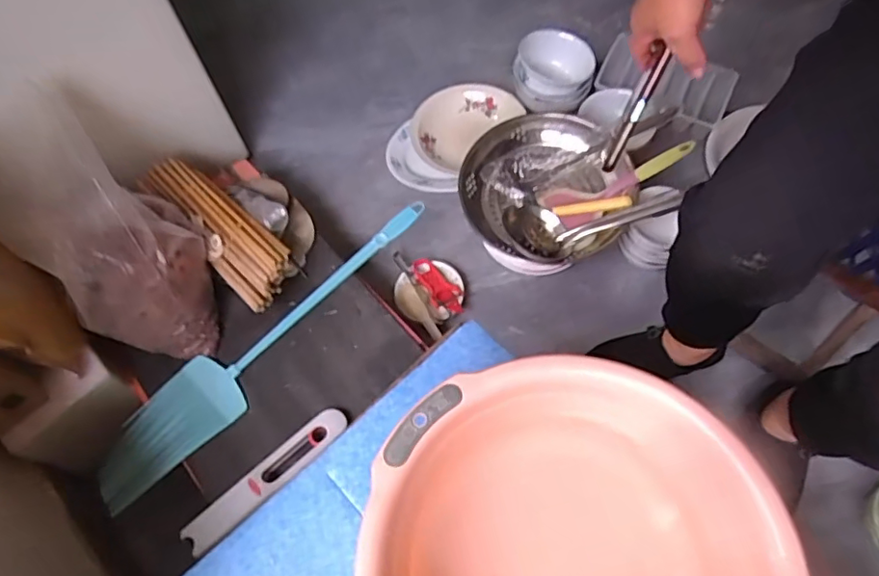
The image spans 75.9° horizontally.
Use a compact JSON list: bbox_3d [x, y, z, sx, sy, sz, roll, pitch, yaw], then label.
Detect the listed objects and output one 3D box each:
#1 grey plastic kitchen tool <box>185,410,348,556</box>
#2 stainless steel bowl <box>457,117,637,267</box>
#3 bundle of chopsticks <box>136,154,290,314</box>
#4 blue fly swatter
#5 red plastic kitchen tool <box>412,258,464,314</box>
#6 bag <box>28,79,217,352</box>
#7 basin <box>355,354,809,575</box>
[{"bbox_3d":[-0.221,0.244,0.734,0.234,0.009,0.048,-39,64,-23],"label":"grey plastic kitchen tool"},{"bbox_3d":[0.179,-0.165,0.939,0.258,0.084,0.271,-2,62,3],"label":"stainless steel bowl"},{"bbox_3d":[-0.344,-0.098,0.871,0.307,0.046,0.091,40,72,21],"label":"bundle of chopsticks"},{"bbox_3d":[-0.243,0.078,0.847,0.607,0.019,0.116,-39,66,-15],"label":"blue fly swatter"},{"bbox_3d":[-0.002,-0.010,0.966,0.053,0.029,0.119,-26,64,-9],"label":"red plastic kitchen tool"},{"bbox_3d":[-0.412,-0.031,0.803,0.140,0.210,0.194,-1,62,4],"label":"bag"},{"bbox_3d":[0.107,0.237,0.484,0.325,0.136,0.317,-2,62,3],"label":"basin"}]

